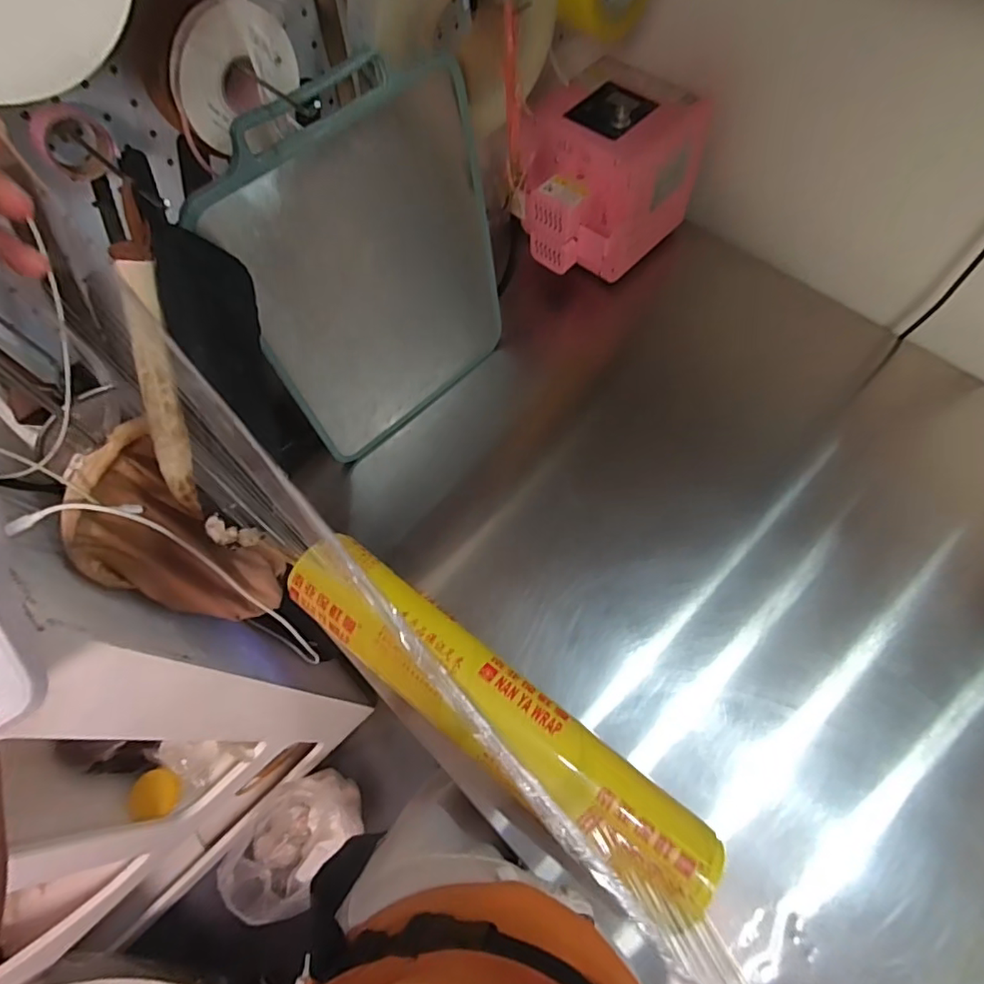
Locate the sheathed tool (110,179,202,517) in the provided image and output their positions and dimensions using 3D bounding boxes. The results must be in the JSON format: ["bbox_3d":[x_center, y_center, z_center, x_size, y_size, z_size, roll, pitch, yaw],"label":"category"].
[{"bbox_3d":[-0.245,-0.092,0.398,0.025,0.021,0.220,-3,103,2],"label":"sheathed tool"}]

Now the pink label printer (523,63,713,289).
[{"bbox_3d":[0.147,-0.430,0.765,0.177,0.174,0.238,39,73,19],"label":"pink label printer"}]

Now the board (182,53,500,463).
[{"bbox_3d":[-0.109,-0.214,0.579,0.280,0.374,0.019,-42,63,-17],"label":"board"}]

